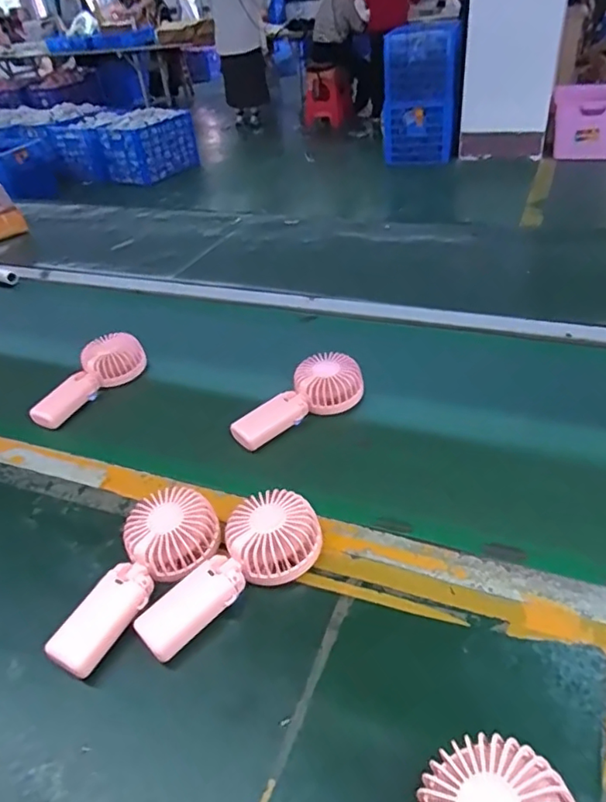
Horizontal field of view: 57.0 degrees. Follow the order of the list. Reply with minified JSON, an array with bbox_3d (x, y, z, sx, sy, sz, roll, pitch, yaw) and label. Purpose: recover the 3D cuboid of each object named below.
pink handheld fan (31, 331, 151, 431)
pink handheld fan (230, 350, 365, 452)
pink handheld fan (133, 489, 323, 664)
[{"bbox_3d":[-0.311,-0.029,0.795,0.079,0.057,0.182,24,48,33],"label":"pink handheld fan"},{"bbox_3d":[-0.007,-0.004,0.703,0.180,0.042,0.074,-29,43,-24],"label":"pink handheld fan"},{"bbox_3d":[-0.068,0.151,0.510,0.182,0.047,0.082,-27,42,-22],"label":"pink handheld fan"}]

